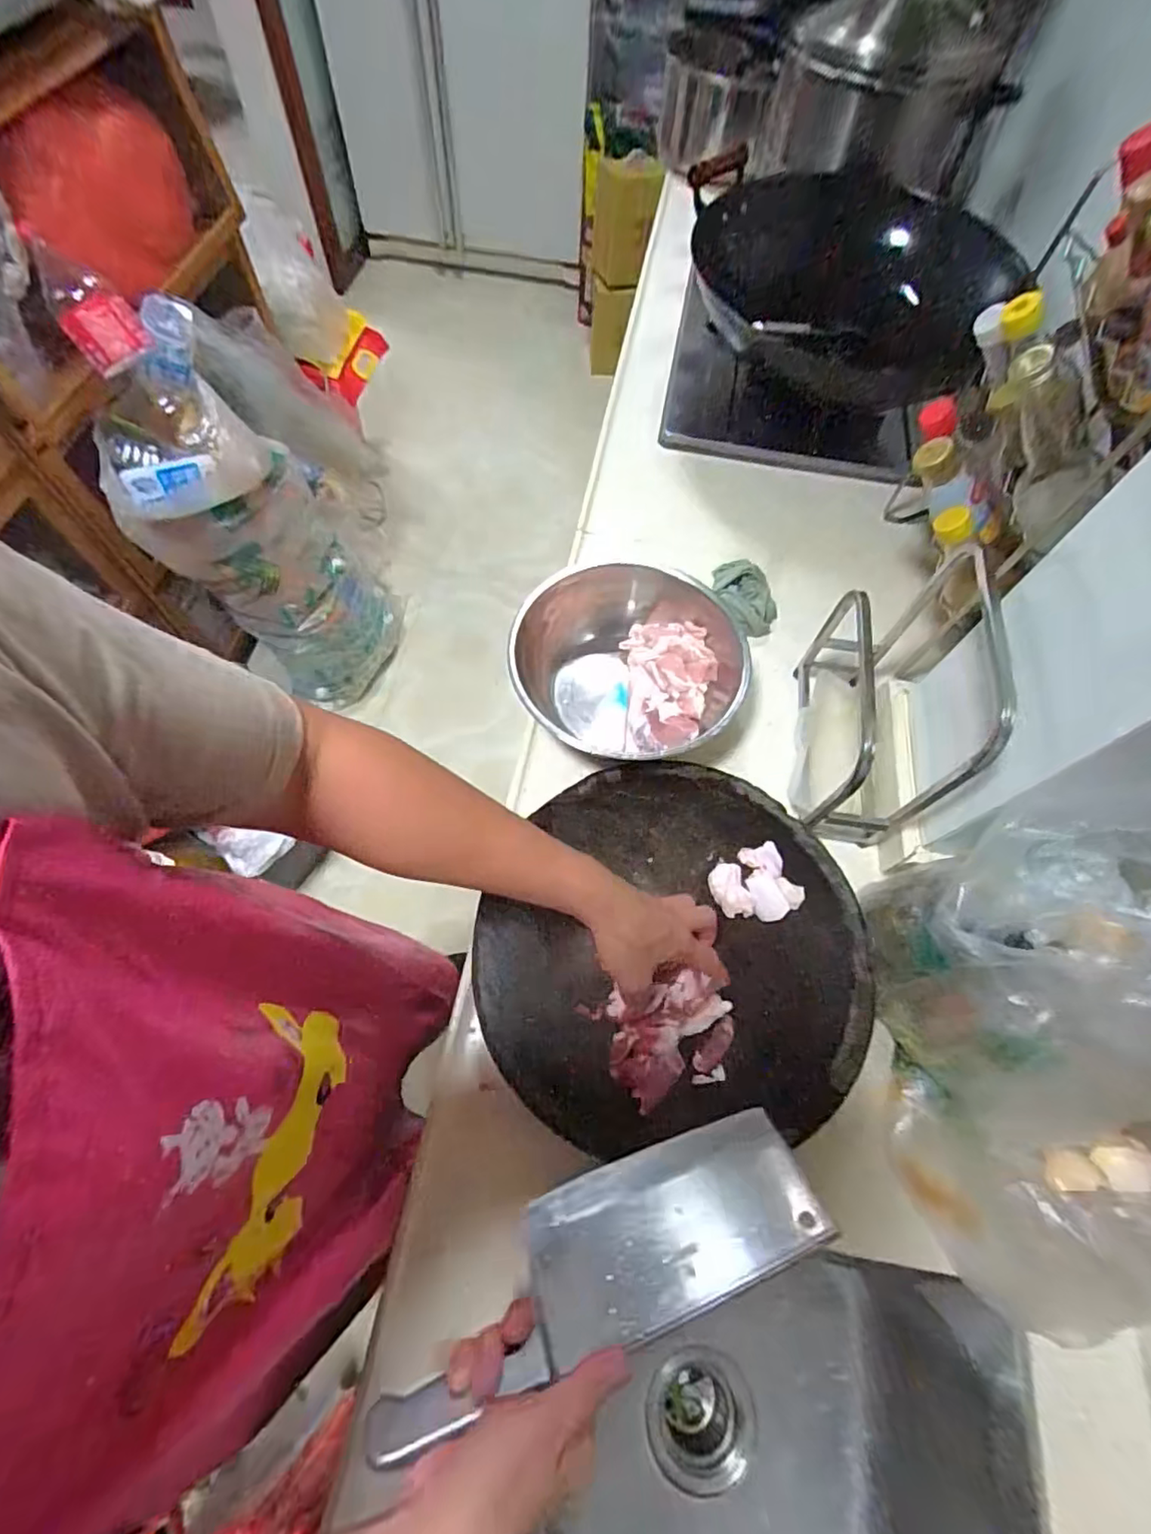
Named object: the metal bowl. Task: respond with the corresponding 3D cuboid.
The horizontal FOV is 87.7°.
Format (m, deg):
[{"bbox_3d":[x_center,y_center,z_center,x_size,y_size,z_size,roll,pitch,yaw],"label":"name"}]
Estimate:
[{"bbox_3d":[0.061,-0.122,0.703,0.260,0.101,0.219,33,67,13],"label":"metal bowl"}]

